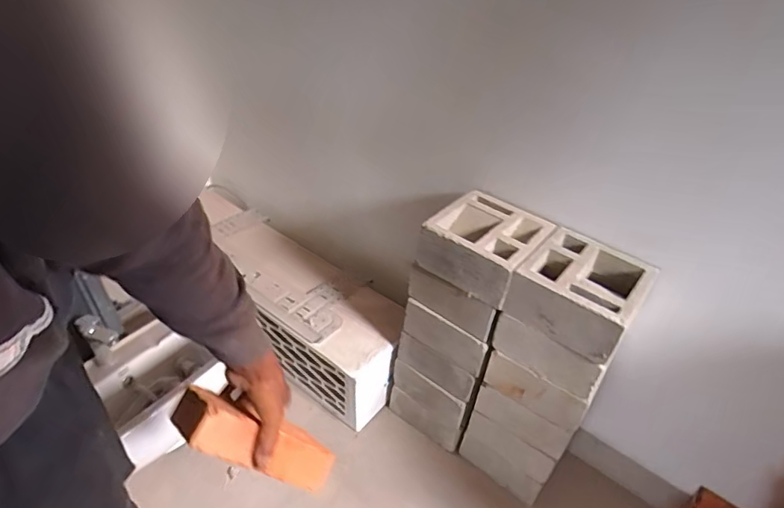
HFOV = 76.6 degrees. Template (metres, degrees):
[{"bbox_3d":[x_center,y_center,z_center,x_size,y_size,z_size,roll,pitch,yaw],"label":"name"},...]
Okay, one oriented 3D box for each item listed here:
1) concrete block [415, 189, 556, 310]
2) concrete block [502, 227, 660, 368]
[{"bbox_3d":[0.184,-0.019,0.985,0.197,0.106,0.176,29,44,29],"label":"concrete block"},{"bbox_3d":[0.344,0.065,0.904,0.194,0.104,0.193,28,43,27],"label":"concrete block"}]

